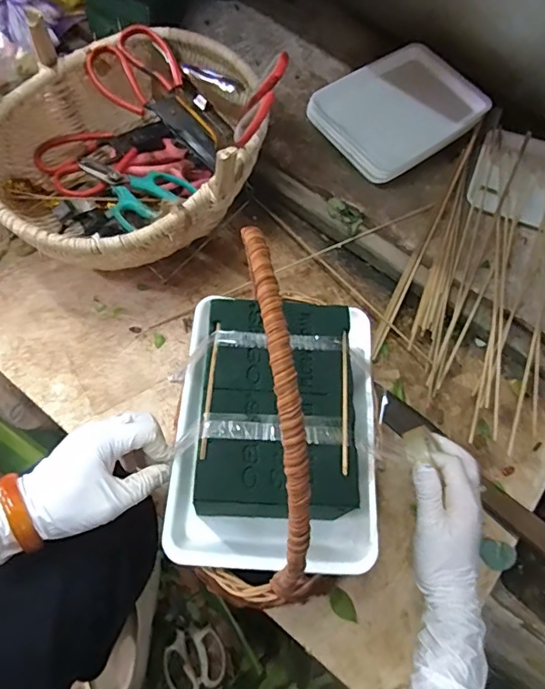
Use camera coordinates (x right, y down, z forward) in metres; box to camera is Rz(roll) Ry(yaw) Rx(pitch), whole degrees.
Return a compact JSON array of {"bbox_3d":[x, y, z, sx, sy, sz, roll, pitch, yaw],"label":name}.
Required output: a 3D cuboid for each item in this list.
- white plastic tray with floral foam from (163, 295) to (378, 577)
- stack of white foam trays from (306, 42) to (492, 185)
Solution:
[{"bbox_3d":[0.005,0.059,0.380,0.159,0.085,0.216,5,65,-1],"label":"white plastic tray with floral foam"},{"bbox_3d":[0.187,-0.341,0.699,0.246,0.036,0.169,-35,72,-17],"label":"stack of white foam trays"}]

